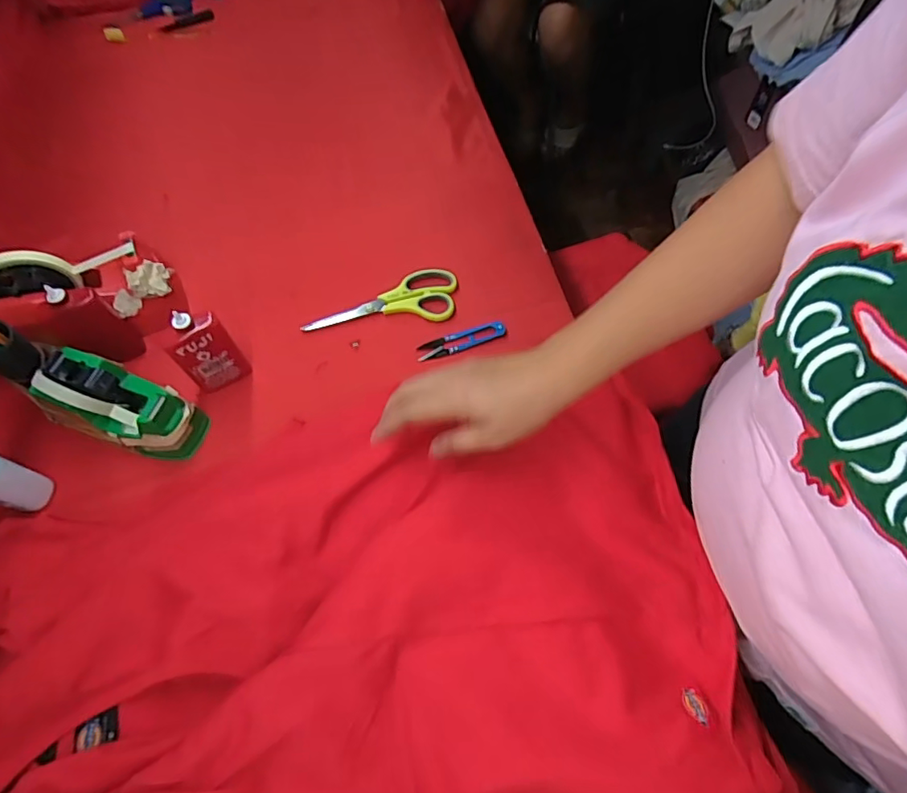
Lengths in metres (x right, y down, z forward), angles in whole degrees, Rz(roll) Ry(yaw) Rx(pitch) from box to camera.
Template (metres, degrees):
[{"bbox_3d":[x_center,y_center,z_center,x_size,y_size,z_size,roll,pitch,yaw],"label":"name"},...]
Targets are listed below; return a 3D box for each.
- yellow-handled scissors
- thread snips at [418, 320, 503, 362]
[{"bbox_3d":[-0.085,-0.112,0.623,0.184,0.011,0.070,-14,63,-2],"label":"yellow-handled scissors"},{"bbox_3d":[0.009,-0.066,0.605,0.103,0.011,0.021,-20,63,-5],"label":"thread snips"}]

